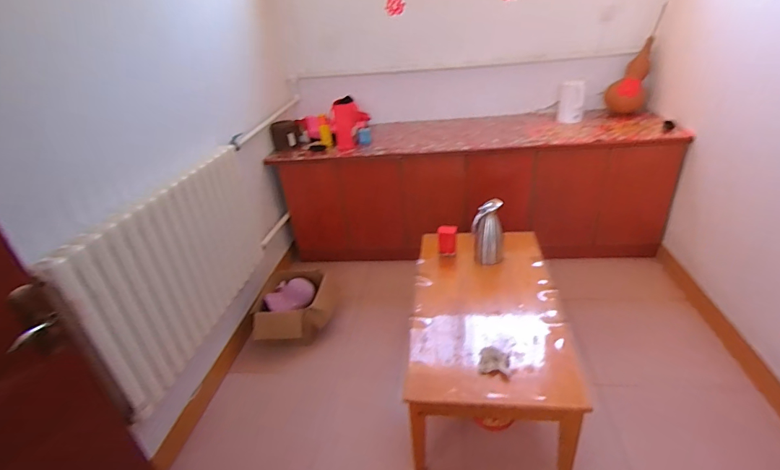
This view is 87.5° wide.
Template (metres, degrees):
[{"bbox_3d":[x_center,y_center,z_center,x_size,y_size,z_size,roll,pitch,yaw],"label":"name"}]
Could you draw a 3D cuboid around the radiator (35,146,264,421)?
[{"bbox_3d":[-0.786,0.099,1.640,0.064,0.646,1.072,-2,30,8],"label":"radiator"}]

